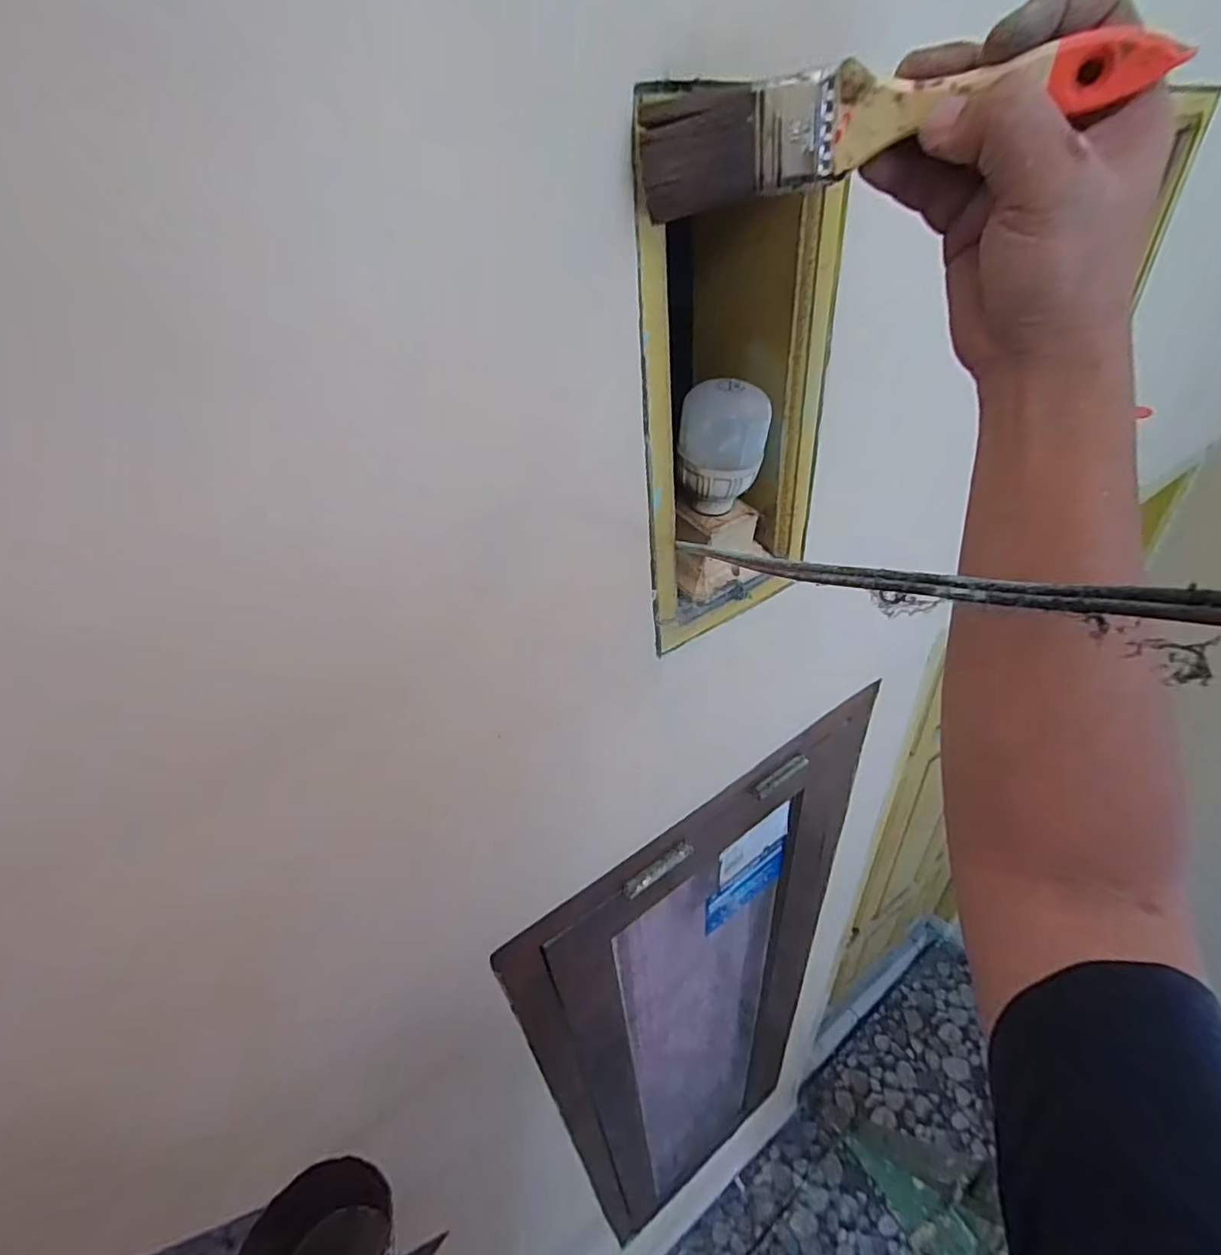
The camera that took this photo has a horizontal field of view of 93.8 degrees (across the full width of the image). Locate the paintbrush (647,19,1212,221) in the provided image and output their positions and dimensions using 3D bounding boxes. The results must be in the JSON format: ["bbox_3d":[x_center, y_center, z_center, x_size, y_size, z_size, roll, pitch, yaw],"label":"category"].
[{"bbox_3d":[0.097,-0.192,0.215,0.177,0.040,0.012,5,38,20],"label":"paintbrush"}]

